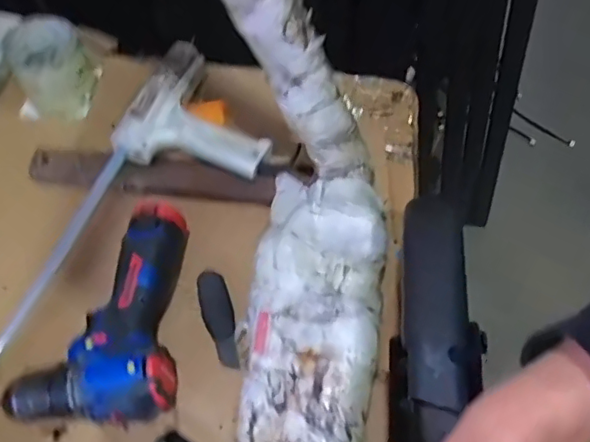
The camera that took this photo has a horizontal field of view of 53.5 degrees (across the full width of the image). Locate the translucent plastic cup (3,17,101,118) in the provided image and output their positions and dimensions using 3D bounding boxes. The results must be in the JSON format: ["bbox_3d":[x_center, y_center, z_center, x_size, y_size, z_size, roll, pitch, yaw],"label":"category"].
[{"bbox_3d":[-0.284,-0.184,0.695,0.093,0.067,0.103,-28,62,-15],"label":"translucent plastic cup"}]

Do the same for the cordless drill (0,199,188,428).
[{"bbox_3d":[-0.182,0.083,0.551,0.157,0.058,0.201,-2,58,0],"label":"cordless drill"}]

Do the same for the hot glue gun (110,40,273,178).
[{"bbox_3d":[-0.102,-0.135,0.666,0.160,0.035,0.176,7,59,6],"label":"hot glue gun"}]

